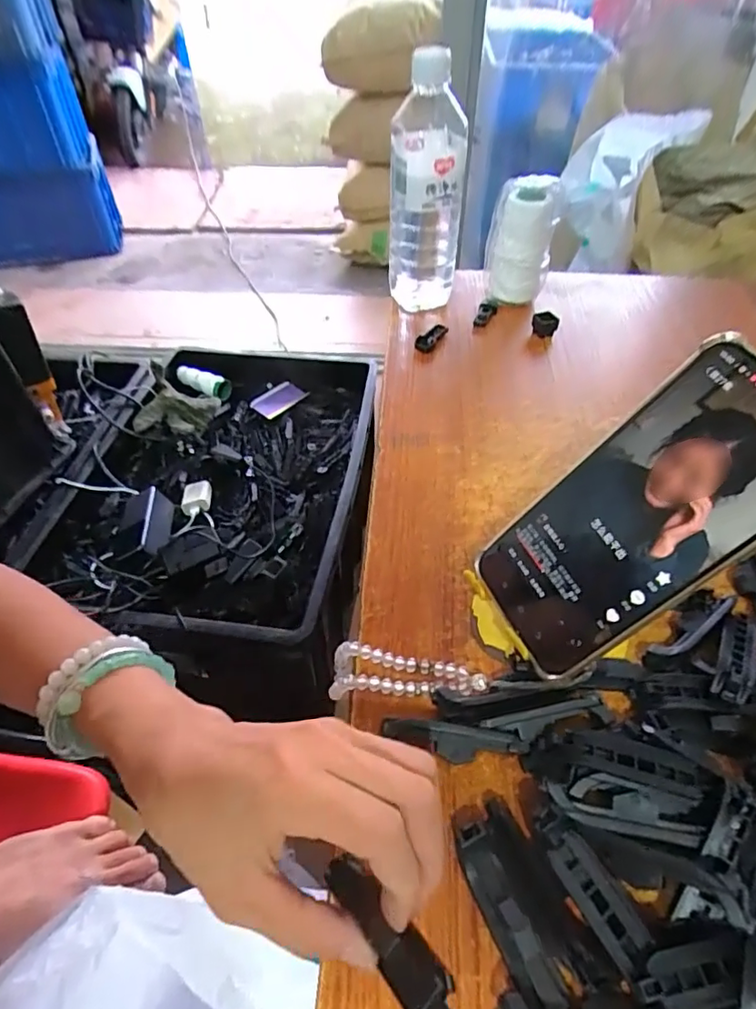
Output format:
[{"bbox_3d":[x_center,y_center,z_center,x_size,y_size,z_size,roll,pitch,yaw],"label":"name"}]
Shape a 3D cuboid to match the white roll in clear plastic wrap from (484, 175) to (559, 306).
[{"bbox_3d":[0.146,-0.269,0.562,0.064,0.118,0.049,9,49,8],"label":"white roll in clear plastic wrap"}]

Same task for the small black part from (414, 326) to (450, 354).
[{"bbox_3d":[0.053,-0.162,0.534,0.013,0.016,0.043,29,54,24],"label":"small black part"}]

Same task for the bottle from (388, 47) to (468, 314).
[{"bbox_3d":[0.045,-0.288,0.515,0.068,0.209,0.065,1,48,2],"label":"bottle"}]

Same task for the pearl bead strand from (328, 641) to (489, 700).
[{"bbox_3d":[0.016,0.093,0.304,0.083,0.011,0.029,4,48,4],"label":"pearl bead strand"}]

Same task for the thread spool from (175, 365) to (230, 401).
[{"bbox_3d":[-0.327,-0.226,1.024,0.118,0.036,0.046,27,54,23],"label":"thread spool"}]

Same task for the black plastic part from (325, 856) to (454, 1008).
[{"bbox_3d":[0.002,0.156,0.200,0.016,0.011,0.075,-31,13,-25],"label":"black plastic part"}]

